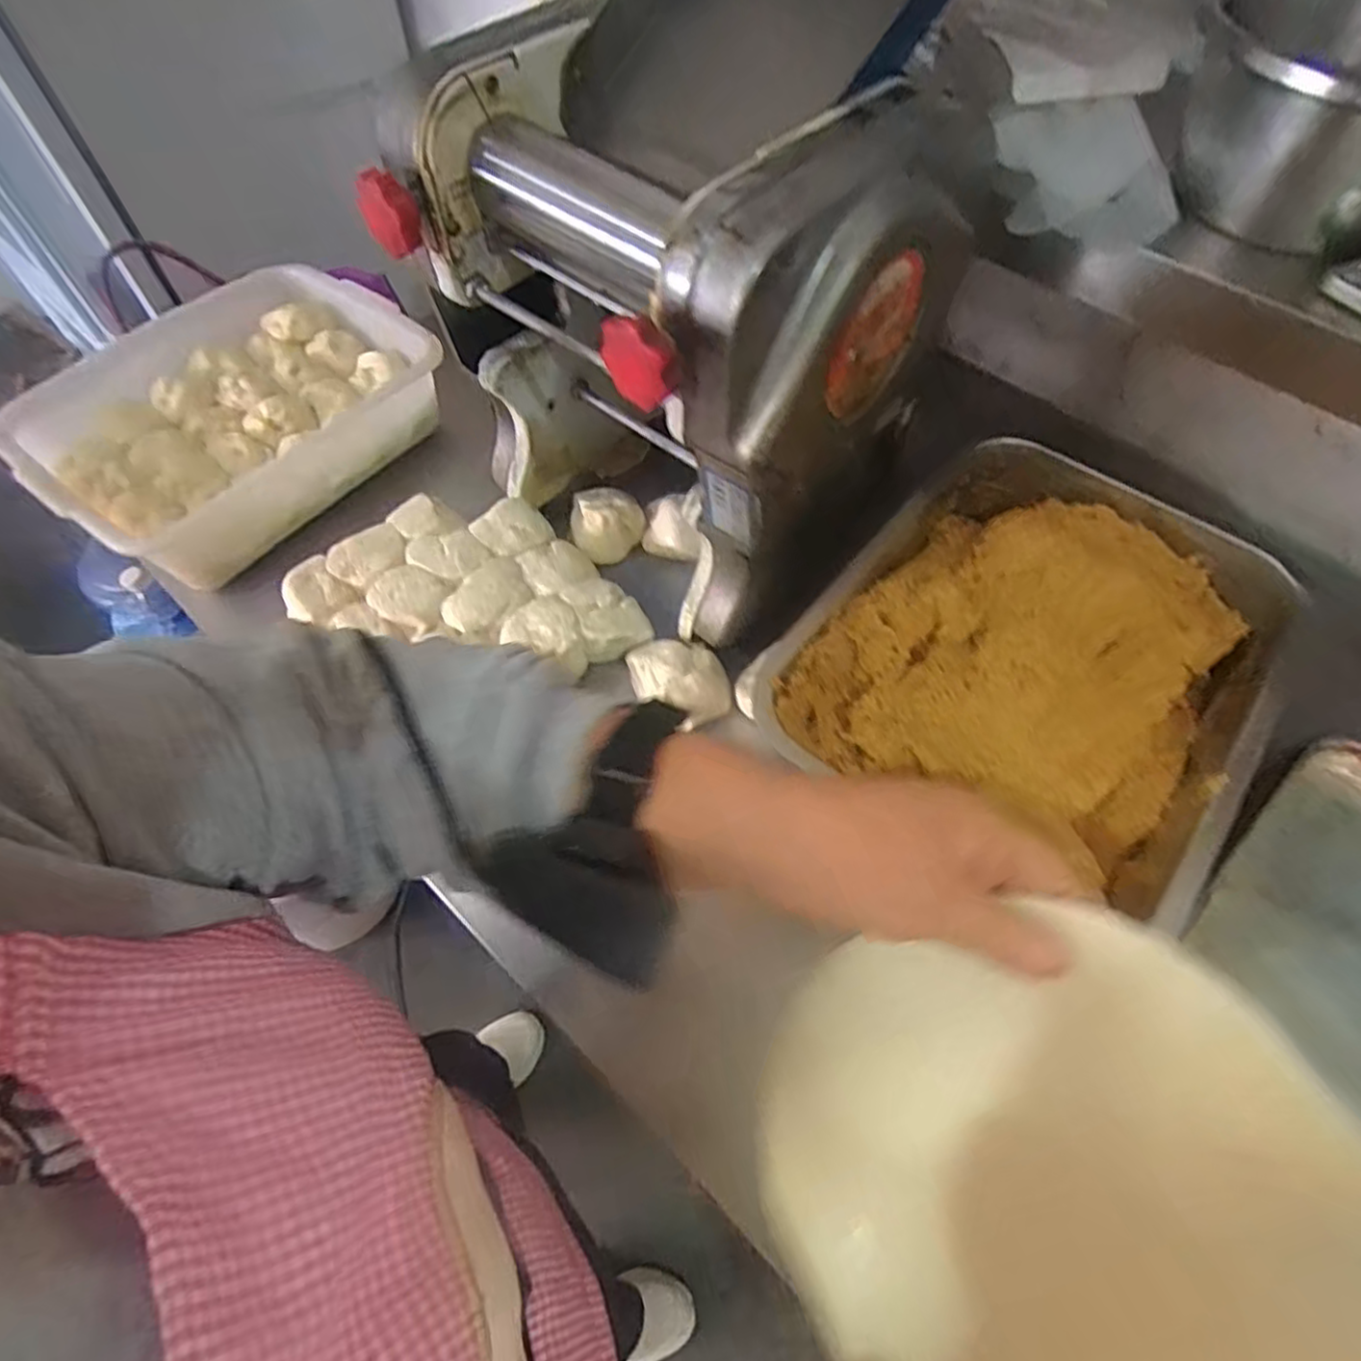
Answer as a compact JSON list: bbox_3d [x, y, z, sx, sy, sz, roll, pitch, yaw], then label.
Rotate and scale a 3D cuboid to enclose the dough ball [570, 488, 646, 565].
[{"bbox_3d":[-0.071,-0.151,0.688,0.070,0.046,0.069,0,59,0],"label":"dough ball"}]

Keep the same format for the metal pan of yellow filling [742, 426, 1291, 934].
[{"bbox_3d":[0.245,-0.020,0.504,0.264,0.067,0.340,34,65,18],"label":"metal pan of yellow filling"}]

